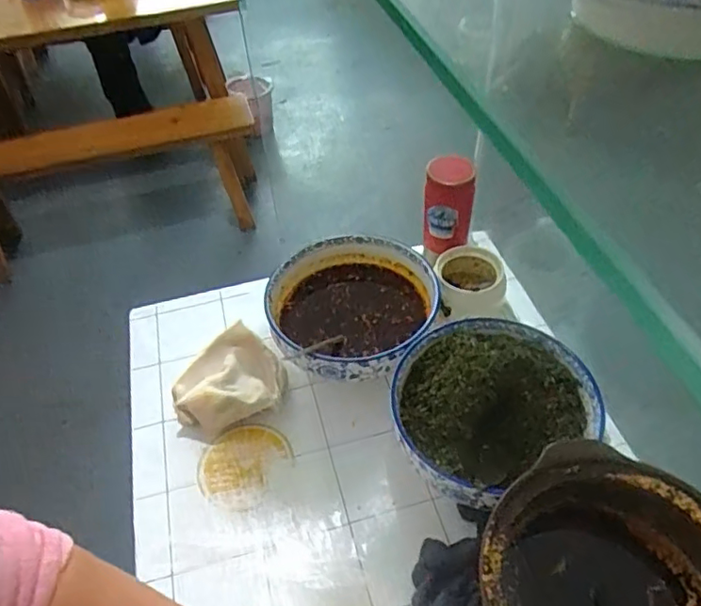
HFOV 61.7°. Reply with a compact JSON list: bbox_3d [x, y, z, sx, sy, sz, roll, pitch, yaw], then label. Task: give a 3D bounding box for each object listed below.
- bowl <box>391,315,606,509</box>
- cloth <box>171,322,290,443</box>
[{"bbox_3d":[0.163,0.132,0.702,0.233,0.100,0.211,-25,51,-17],"label":"bowl"},{"bbox_3d":[-0.169,0.100,0.794,0.150,0.043,0.152,-22,50,-15],"label":"cloth"}]

